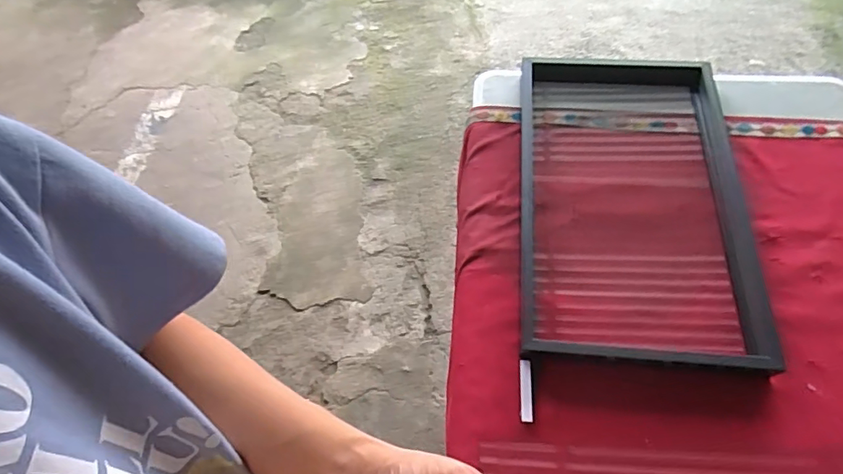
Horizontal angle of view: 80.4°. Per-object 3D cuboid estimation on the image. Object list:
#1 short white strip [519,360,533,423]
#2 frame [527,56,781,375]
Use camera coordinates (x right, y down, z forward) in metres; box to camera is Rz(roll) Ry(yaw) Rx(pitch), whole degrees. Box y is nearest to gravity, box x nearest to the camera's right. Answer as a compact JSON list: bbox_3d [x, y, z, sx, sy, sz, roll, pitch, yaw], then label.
[{"bbox_3d":[0.142,0.210,0.682,0.017,0.010,0.081,0,61,4],"label":"short white strip"},{"bbox_3d":[0.345,-0.072,0.819,0.356,0.062,0.583,3,61,6],"label":"frame"}]

